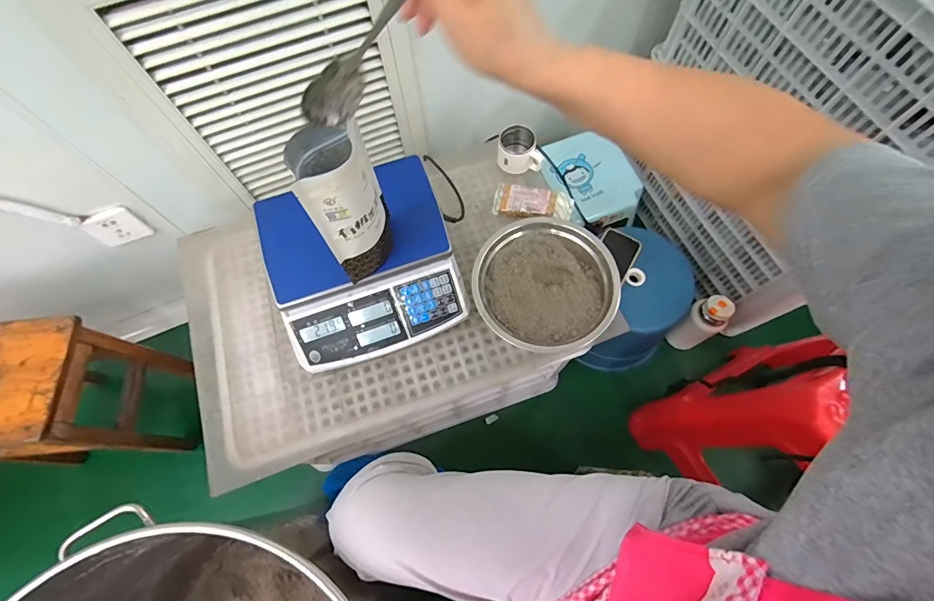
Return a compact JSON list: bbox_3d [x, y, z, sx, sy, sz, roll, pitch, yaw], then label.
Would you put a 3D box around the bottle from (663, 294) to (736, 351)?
[{"bbox_3d":[0.515,0.058,0.926,0.061,0.215,0.073,-31,70,-10],"label":"bottle"}]

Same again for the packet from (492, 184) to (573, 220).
[{"bbox_3d":[0.117,-0.176,0.723,0.133,0.018,0.060,9,69,5],"label":"packet"}]

